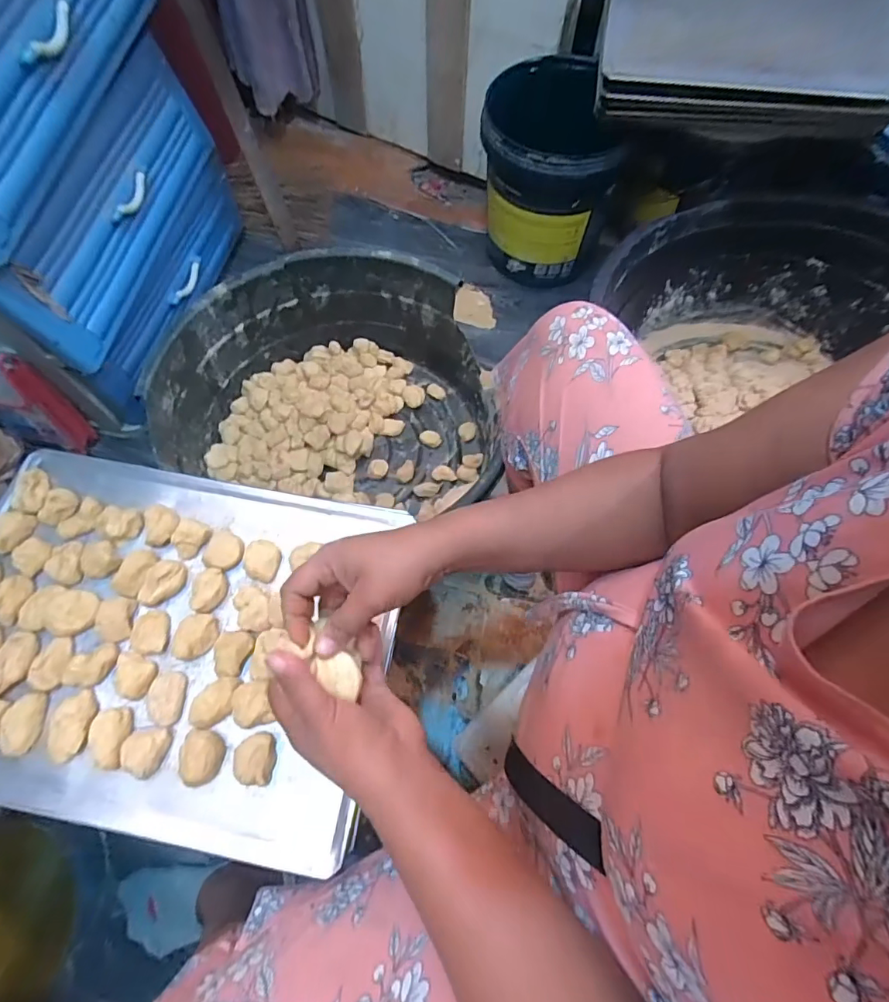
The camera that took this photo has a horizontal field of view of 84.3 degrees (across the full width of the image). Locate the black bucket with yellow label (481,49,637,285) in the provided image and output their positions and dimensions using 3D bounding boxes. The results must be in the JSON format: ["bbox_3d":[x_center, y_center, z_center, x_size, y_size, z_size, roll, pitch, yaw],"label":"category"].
[{"bbox_3d":[0.195,-0.647,1.038,0.237,0.341,0.258,-9,65,-2],"label":"black bucket with yellow label"}]

